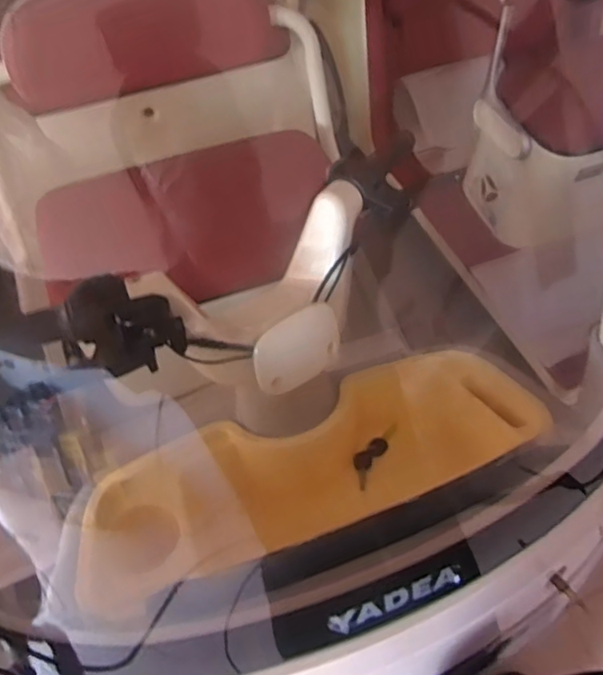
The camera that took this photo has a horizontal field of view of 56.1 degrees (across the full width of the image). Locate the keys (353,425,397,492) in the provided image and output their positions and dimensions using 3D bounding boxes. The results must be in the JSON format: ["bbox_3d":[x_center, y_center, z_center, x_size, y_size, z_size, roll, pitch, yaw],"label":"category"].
[{"bbox_3d":[0.100,0.165,0.813,0.034,0.015,0.113,27,61,16],"label":"keys"}]

